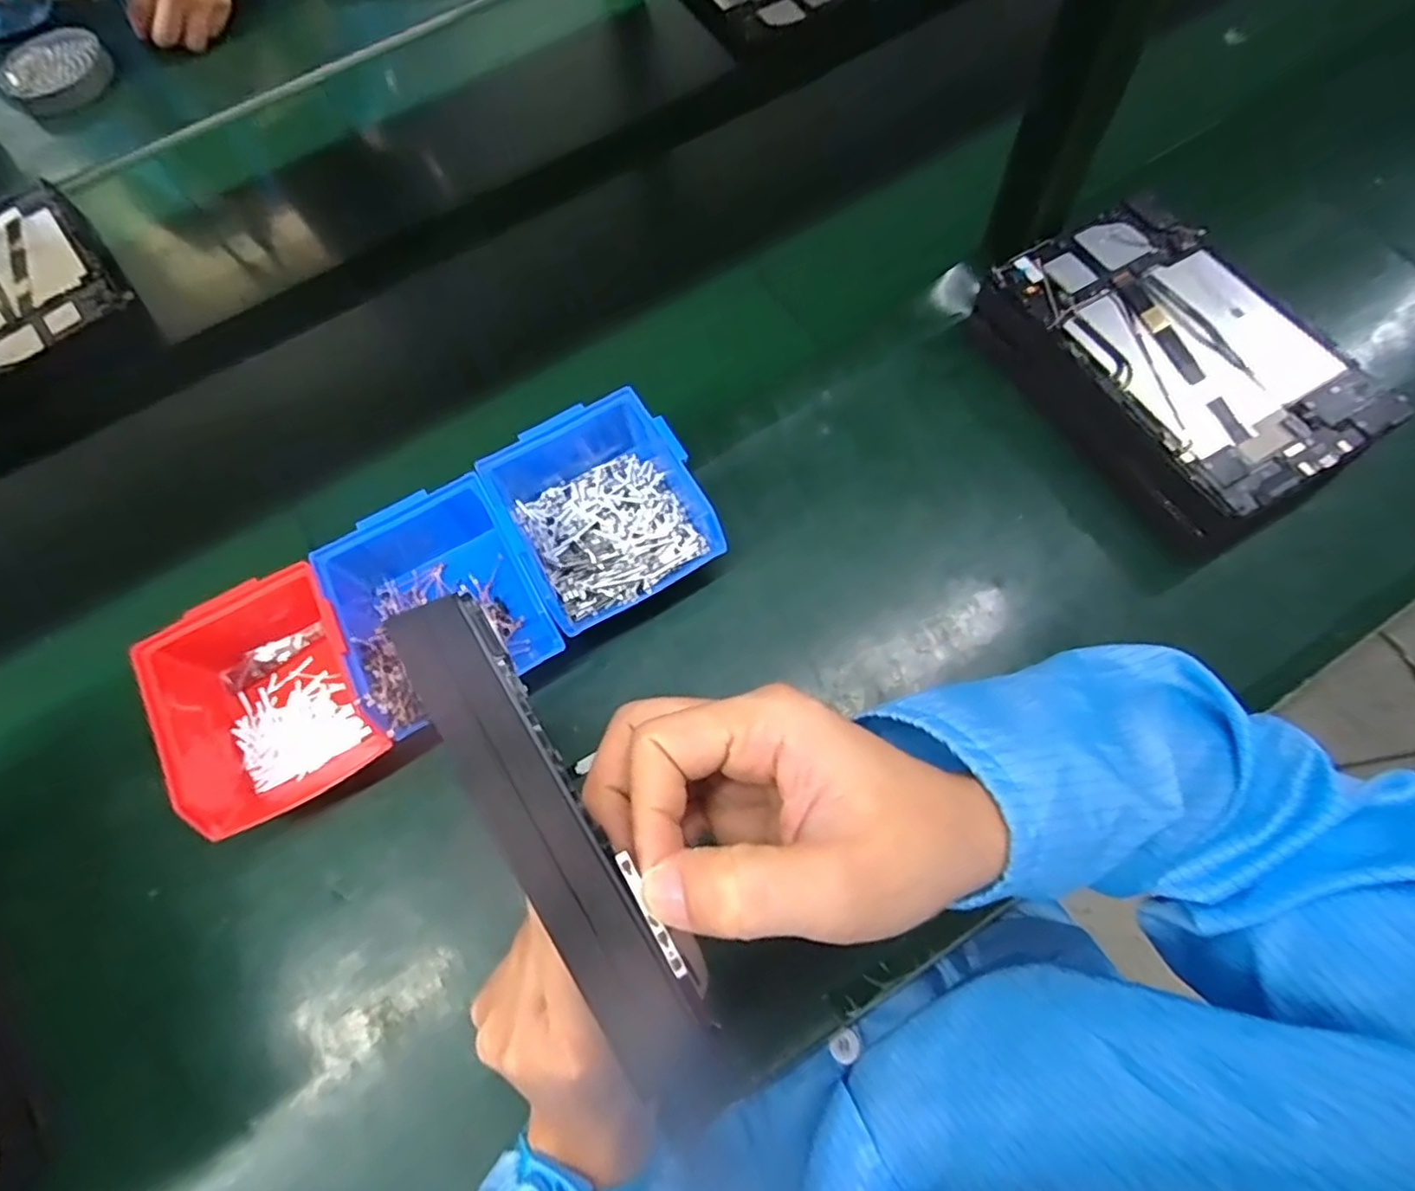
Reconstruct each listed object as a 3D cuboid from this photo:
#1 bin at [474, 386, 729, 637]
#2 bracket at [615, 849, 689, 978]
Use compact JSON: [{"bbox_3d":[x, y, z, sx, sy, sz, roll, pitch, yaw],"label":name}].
[{"bbox_3d":[-0.074,-0.061,0.470,0.126,0.062,0.150,-30,70,-7],"label":"bin"},{"bbox_3d":[-0.016,0.092,0.194,0.004,0.004,0.037,-29,84,-8],"label":"bracket"}]

